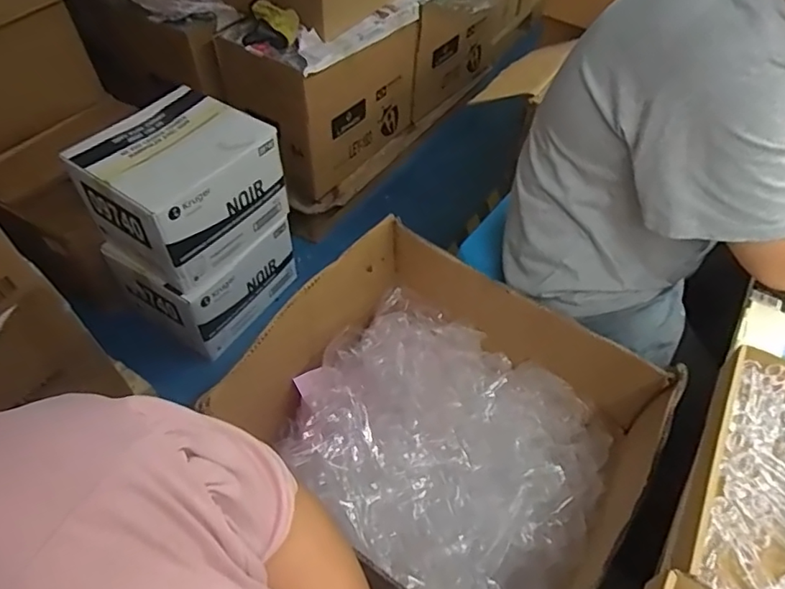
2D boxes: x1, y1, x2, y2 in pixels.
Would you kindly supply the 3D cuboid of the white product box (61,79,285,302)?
[{"bbox_3d":[-0.511,-0.264,1.362,0.338,0.259,0.388,30,56,21],"label":"white product box"}]

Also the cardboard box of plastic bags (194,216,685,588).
[{"bbox_3d":[0.071,0.207,0.821,0.525,0.290,0.457,29,56,20],"label":"cardboard box of plastic bags"}]

